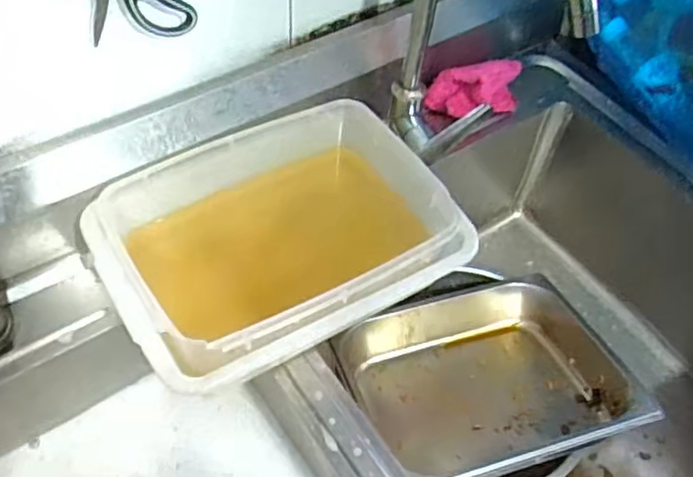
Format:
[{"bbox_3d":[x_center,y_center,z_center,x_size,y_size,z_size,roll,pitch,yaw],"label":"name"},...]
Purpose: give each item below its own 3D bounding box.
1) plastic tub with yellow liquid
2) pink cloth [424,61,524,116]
[{"bbox_3d":[-0.069,0.001,0.661,0.318,0.089,0.232,-25,58,-21],"label":"plastic tub with yellow liquid"},{"bbox_3d":[0.173,-0.195,0.849,0.135,0.057,0.066,-23,58,-21],"label":"pink cloth"}]

